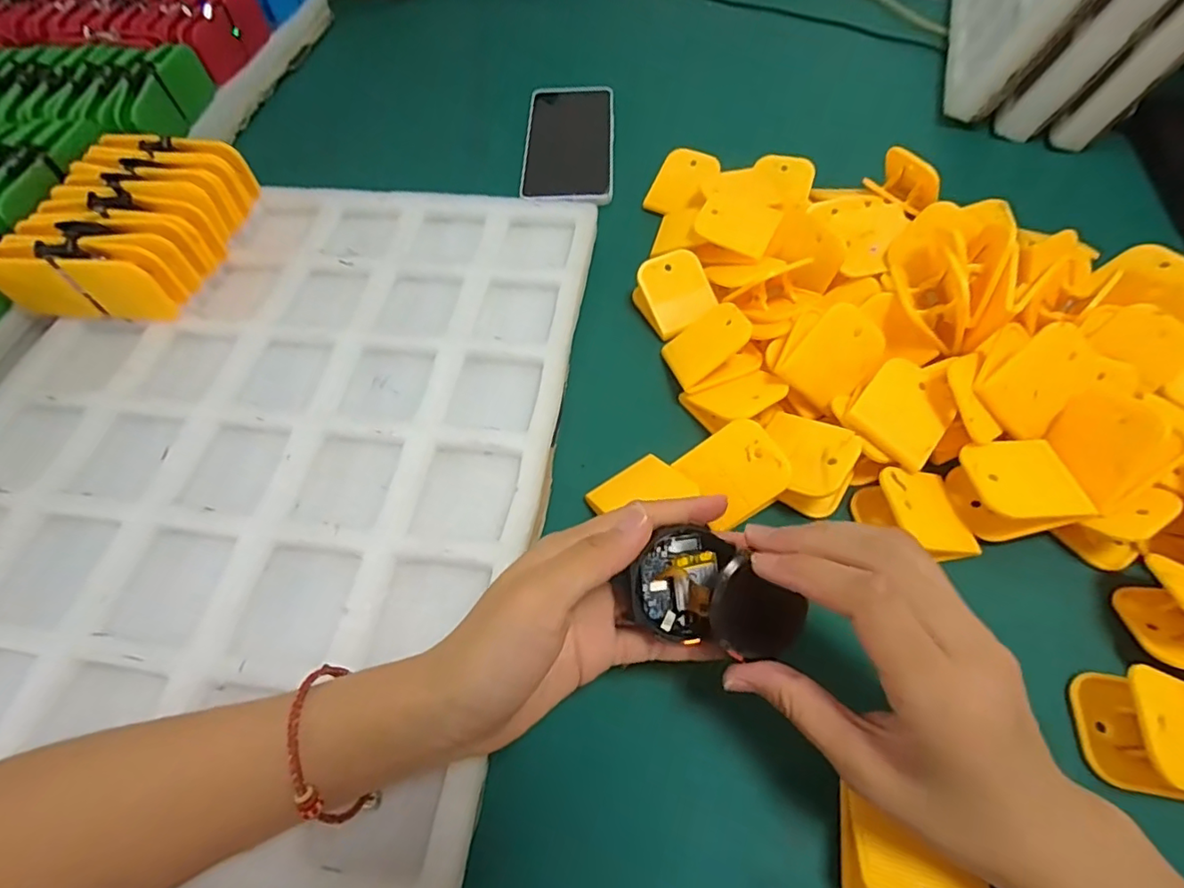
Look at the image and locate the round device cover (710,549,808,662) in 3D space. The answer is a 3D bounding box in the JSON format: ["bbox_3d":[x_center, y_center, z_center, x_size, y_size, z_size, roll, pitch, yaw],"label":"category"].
[{"bbox_3d":[0.071,0.074,0.252,0.039,0.006,0.038,36,100,19],"label":"round device cover"}]

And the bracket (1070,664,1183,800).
[{"bbox_3d":[0.245,0.123,0.242,0.052,0.026,0.045,7,59,10],"label":"bracket"}]

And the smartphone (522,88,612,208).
[{"bbox_3d":[-0.021,-0.268,0.510,0.078,0.010,0.165,-1,63,6],"label":"smartphone"}]

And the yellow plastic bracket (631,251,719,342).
[{"bbox_3d":[0.058,-0.106,0.397,0.049,0.025,0.049,-28,59,-12],"label":"yellow plastic bracket"}]

